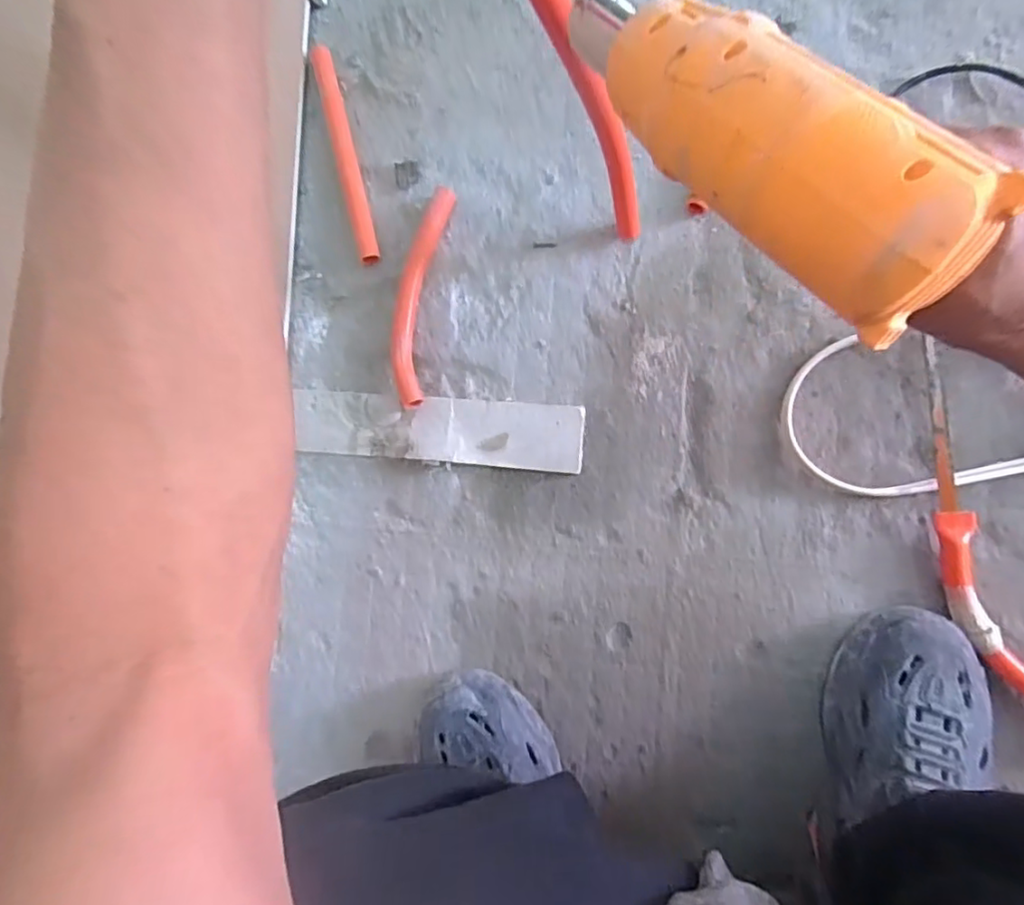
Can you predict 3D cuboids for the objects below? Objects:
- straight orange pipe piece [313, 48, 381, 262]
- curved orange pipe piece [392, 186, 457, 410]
[{"bbox_3d":[-0.164,-0.297,0.587,0.020,0.023,0.227,-15,85,6],"label":"straight orange pipe piece"},{"bbox_3d":[-0.091,-0.149,0.571,0.041,0.020,0.209,8,87,8],"label":"curved orange pipe piece"}]

